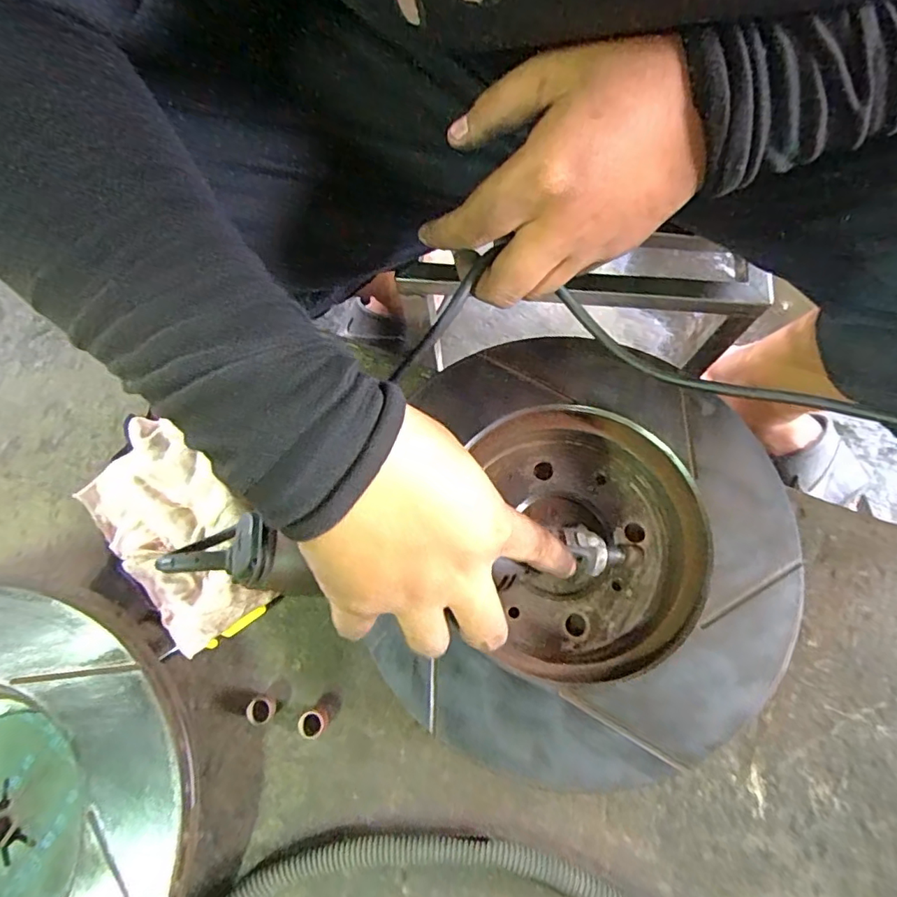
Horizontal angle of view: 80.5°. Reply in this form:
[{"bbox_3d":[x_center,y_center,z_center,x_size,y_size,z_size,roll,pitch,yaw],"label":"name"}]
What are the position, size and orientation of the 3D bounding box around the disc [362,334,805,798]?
[{"bbox_3d":[0.084,0.057,0.322,0.218,0.044,0.245,6,73,4],"label":"disc"}]

